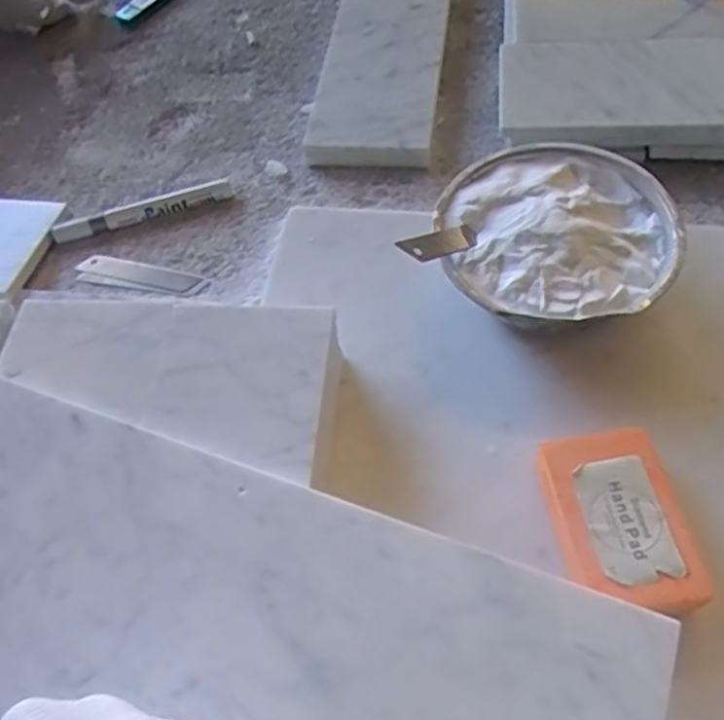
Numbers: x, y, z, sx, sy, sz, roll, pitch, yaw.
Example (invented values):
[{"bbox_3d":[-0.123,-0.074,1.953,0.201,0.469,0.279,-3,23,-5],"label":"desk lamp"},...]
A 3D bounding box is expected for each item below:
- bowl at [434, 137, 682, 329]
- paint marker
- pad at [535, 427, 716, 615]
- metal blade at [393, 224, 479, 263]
[{"bbox_3d":[0.122,-0.077,0.442,0.138,0.058,0.141,-2,59,3],"label":"bowl"},{"bbox_3d":[-0.172,-0.118,0.537,0.141,0.011,0.019,-15,59,-4],"label":"paint marker"},{"bbox_3d":[0.130,0.085,0.352,0.062,0.028,0.090,-9,58,-1],"label":"pad"},{"bbox_3d":[0.048,-0.070,0.408,0.068,0.006,0.019,-24,67,-44],"label":"metal blade"}]

